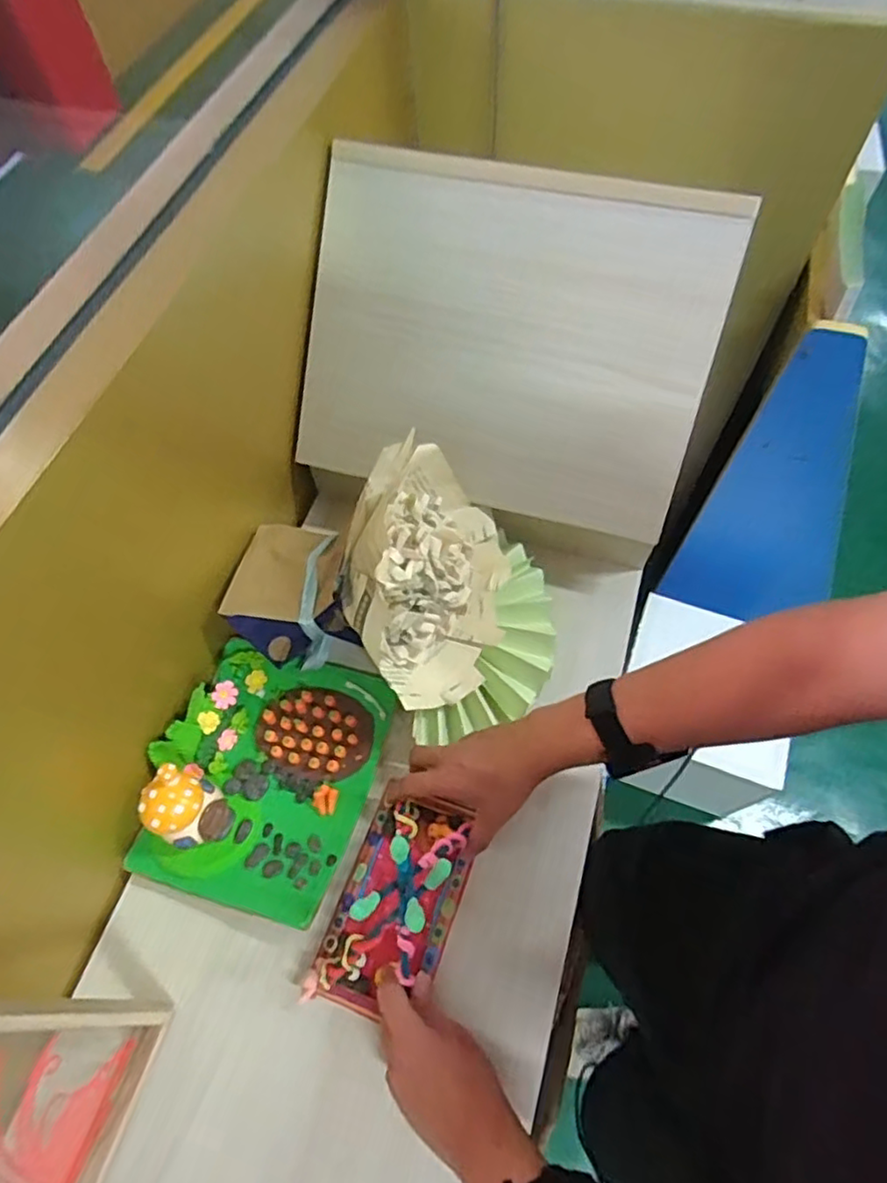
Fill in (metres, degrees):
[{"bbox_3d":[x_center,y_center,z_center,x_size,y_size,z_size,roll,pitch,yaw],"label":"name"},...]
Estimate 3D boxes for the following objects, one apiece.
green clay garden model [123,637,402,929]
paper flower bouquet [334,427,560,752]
[{"bbox_3d":[-0.169,0.163,0.613,0.190,0.082,0.242,15,64,10],"label":"green clay garden model"},{"bbox_3d":[0.010,-0.007,0.616,0.197,0.185,0.239,-26,64,-11],"label":"paper flower bouquet"}]

